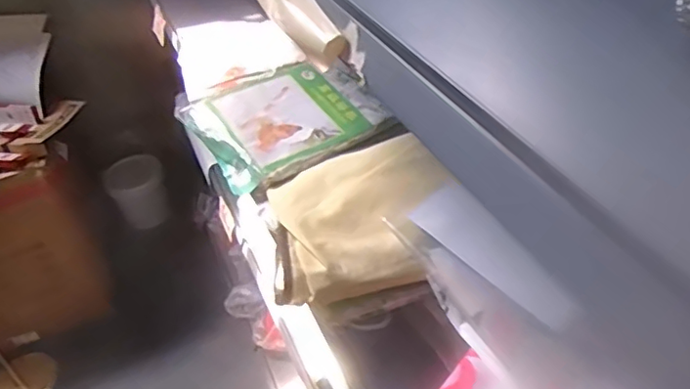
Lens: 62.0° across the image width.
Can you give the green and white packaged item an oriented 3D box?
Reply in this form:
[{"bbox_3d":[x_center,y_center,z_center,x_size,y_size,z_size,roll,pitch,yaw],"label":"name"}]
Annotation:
[{"bbox_3d":[-0.102,-0.111,0.920,0.262,0.061,0.224,-24,44,-20],"label":"green and white packaged item"}]

